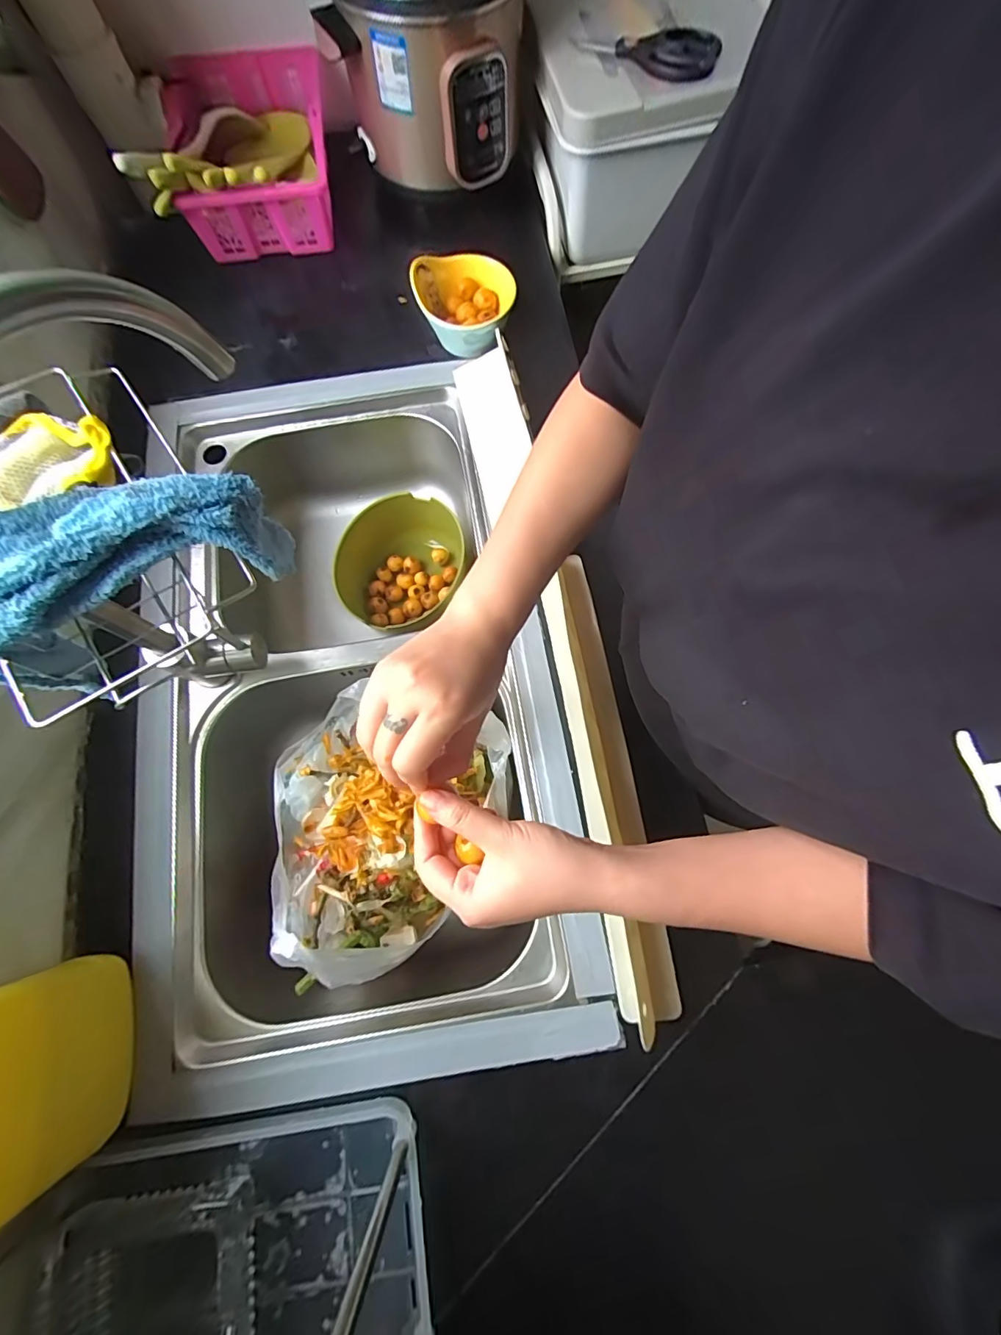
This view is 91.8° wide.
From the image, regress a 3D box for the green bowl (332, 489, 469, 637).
[{"bbox_3d":[-0.147,-0.151,0.713,0.171,0.090,0.181,0,73,1],"label":"green bowl"}]

